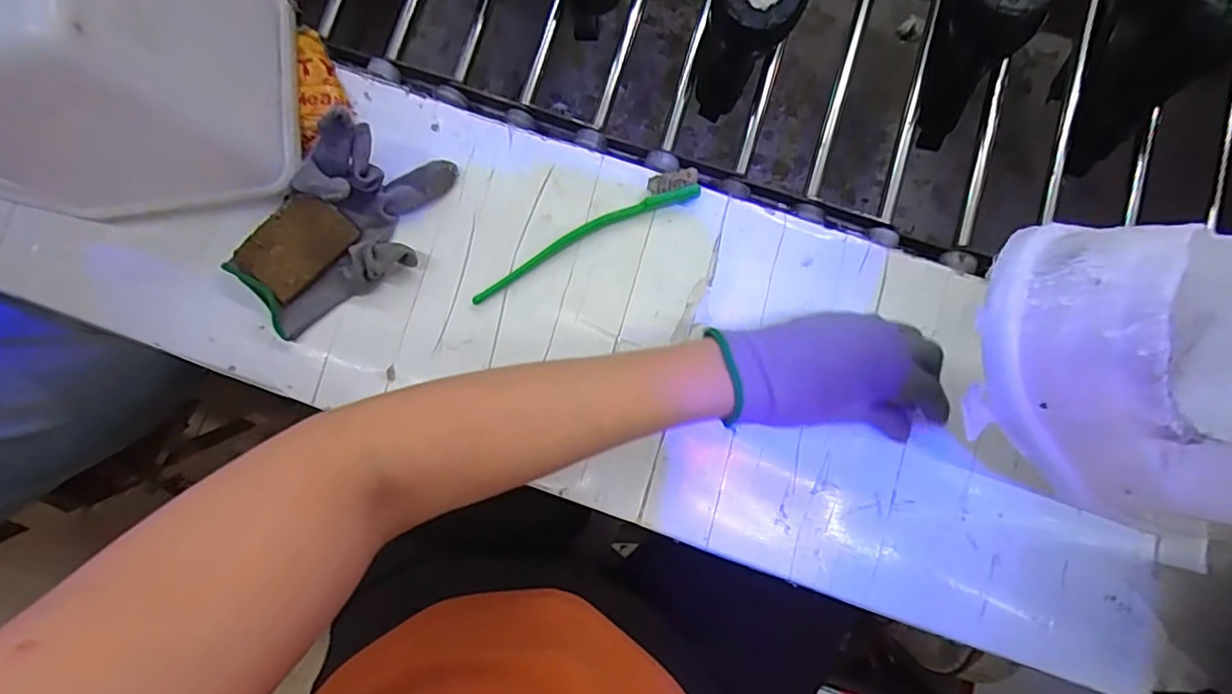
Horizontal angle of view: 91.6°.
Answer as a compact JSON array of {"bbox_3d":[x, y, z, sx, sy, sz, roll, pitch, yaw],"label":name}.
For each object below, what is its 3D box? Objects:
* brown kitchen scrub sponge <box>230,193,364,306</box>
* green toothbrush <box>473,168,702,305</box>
[{"bbox_3d":[-0.216,-0.068,0.403,0.051,0.009,0.073,45,91,-5],"label":"brown kitchen scrub sponge"},{"bbox_3d":[-0.022,-0.078,0.405,0.167,0.026,0.022,-25,83,-3],"label":"green toothbrush"}]

